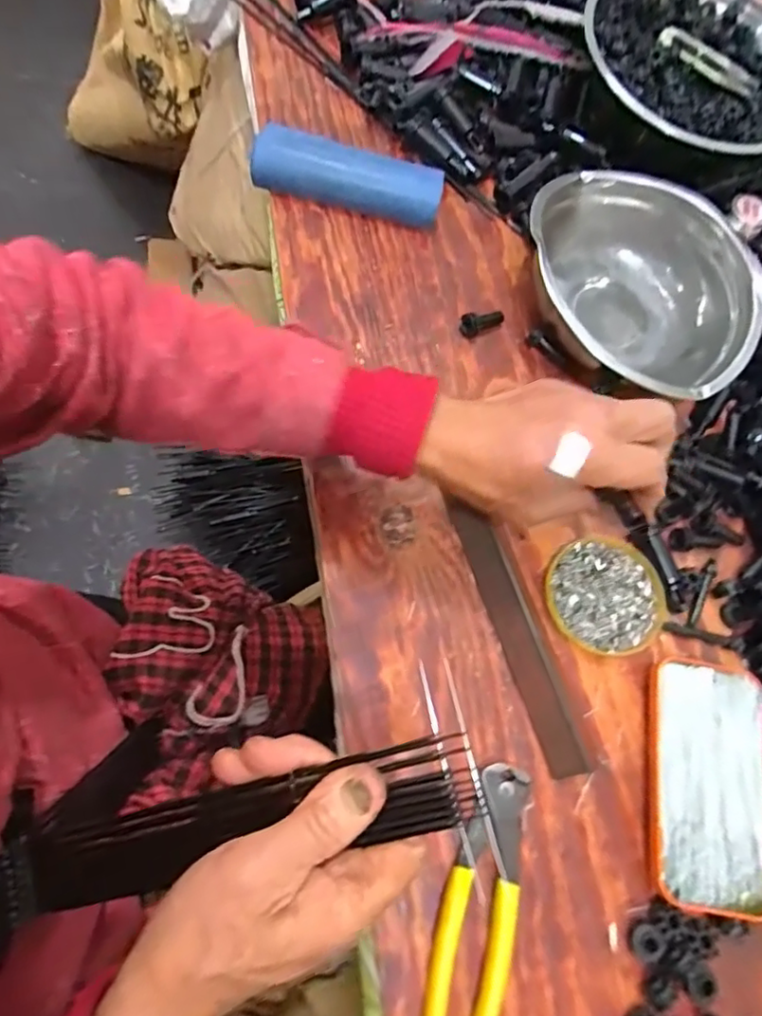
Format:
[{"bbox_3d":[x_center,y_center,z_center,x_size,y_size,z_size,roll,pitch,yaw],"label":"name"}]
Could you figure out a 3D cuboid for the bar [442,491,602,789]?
[{"bbox_3d":[0.092,0.081,0.398,0.026,0.011,0.190,-15,73,-14],"label":"bar"}]

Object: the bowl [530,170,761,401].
[{"bbox_3d":[0.207,-0.185,0.494,0.204,0.080,0.184,34,68,5],"label":"bowl"}]

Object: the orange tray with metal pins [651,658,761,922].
[{"bbox_3d":[0.209,0.172,0.373,0.079,0.018,0.141,9,68,-6],"label":"orange tray with metal pins"}]

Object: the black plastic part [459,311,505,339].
[{"bbox_3d":[0.088,-0.156,0.490,0.044,0.017,0.015,-22,73,-24],"label":"black plastic part"}]

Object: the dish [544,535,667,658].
[{"bbox_3d":[0.161,0.062,0.421,0.086,0.010,0.081,3,69,-8],"label":"dish"}]

